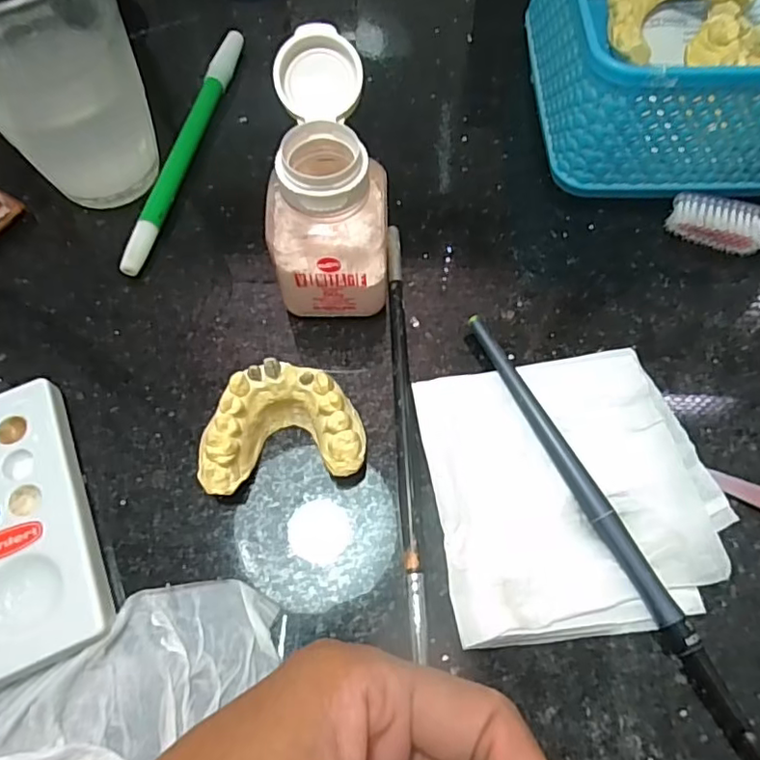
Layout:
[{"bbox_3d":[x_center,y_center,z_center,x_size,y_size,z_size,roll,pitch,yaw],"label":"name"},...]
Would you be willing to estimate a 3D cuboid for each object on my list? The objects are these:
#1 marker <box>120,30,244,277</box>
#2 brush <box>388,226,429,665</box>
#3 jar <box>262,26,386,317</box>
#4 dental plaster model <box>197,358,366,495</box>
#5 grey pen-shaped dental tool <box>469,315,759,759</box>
[{"bbox_3d":[-0.087,-0.107,0.264,0.010,0.012,0.139,13,66,5],"label":"marker"},{"bbox_3d":[0.009,0.012,0.213,0.006,0.006,0.161,-2,66,-2],"label":"brush"},{"bbox_3d":[-0.021,-0.067,0.211,0.041,0.075,0.066,-10,66,-5],"label":"jar"},{"bbox_3d":[-0.034,0.016,0.201,0.054,0.026,0.037,-8,66,-4],"label":"dental plaster model"},{"bbox_3d":[0.074,0.045,0.194,0.008,0.007,0.162,-24,68,-11],"label":"grey pen-shaped dental tool"}]

